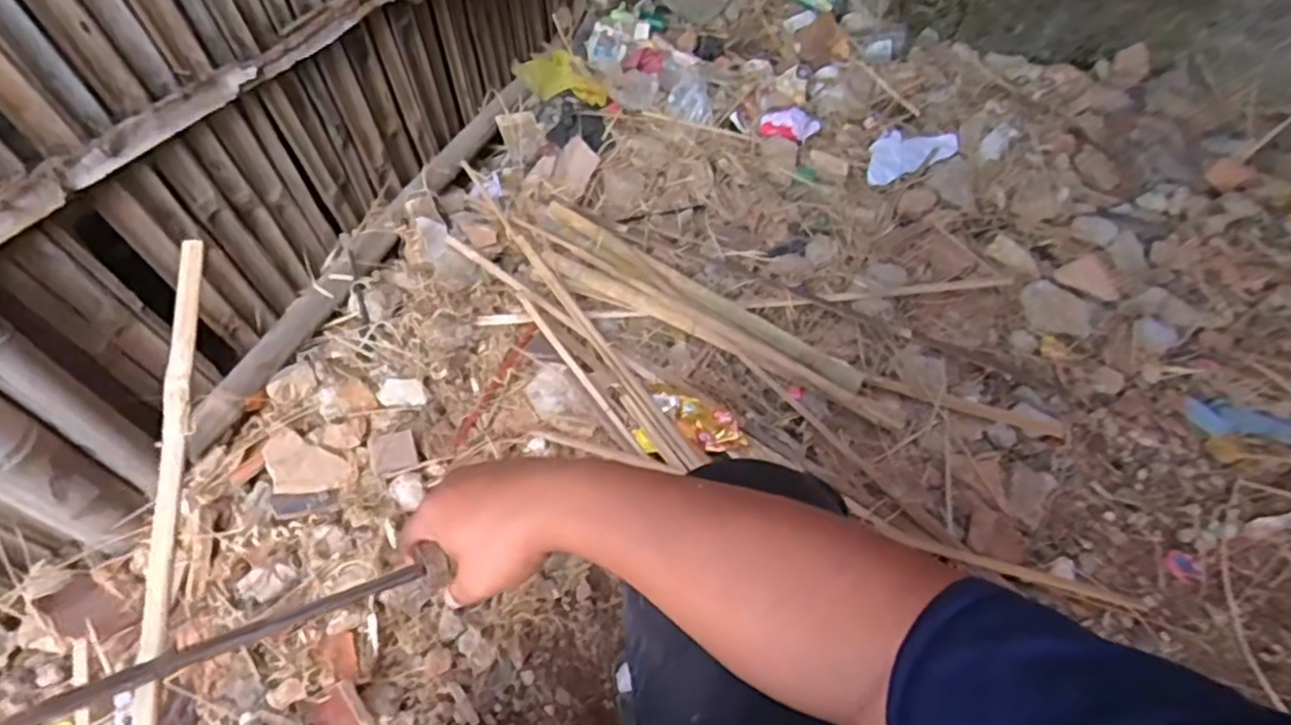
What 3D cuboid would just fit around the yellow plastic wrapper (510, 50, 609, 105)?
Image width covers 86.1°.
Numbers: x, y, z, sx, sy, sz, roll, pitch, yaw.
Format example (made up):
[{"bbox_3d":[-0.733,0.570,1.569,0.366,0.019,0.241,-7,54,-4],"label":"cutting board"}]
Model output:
[{"bbox_3d":[-0.153,-0.546,1.324,0.199,0.058,0.111,32,61,33],"label":"yellow plastic wrapper"}]

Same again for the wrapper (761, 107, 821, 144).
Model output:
[{"bbox_3d":[0.266,-0.438,1.261,0.101,0.029,0.080,18,59,8],"label":"wrapper"}]

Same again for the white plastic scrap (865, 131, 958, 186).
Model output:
[{"bbox_3d":[0.461,-0.386,1.245,0.182,0.028,0.107,-24,62,-17],"label":"white plastic scrap"}]

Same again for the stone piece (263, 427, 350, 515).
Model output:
[{"bbox_3d":[-0.416,0.128,0.851,0.086,0.018,0.106,-12,72,-25],"label":"stone piece"}]

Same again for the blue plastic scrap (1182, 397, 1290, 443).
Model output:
[{"bbox_3d":[0.866,0.086,0.972,0.219,0.015,0.060,10,58,3],"label":"blue plastic scrap"}]

